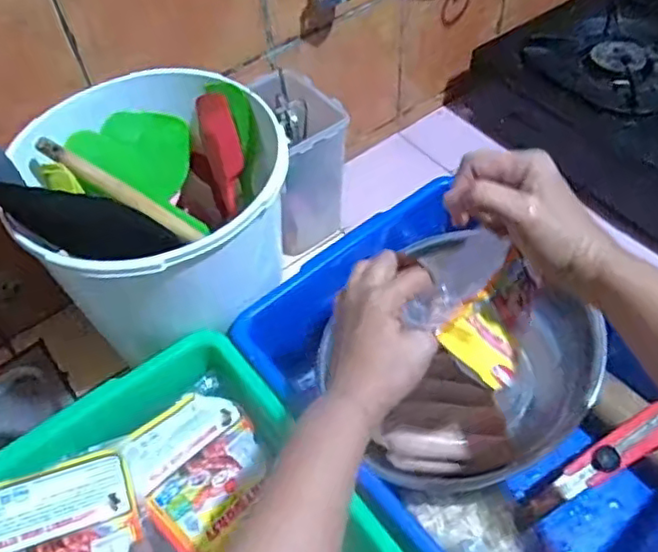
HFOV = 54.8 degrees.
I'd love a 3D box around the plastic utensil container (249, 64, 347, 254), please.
[{"bbox_3d":[-0.036,-0.126,0.756,0.085,0.200,0.117,-27,57,-17],"label":"plastic utensil container"}]

